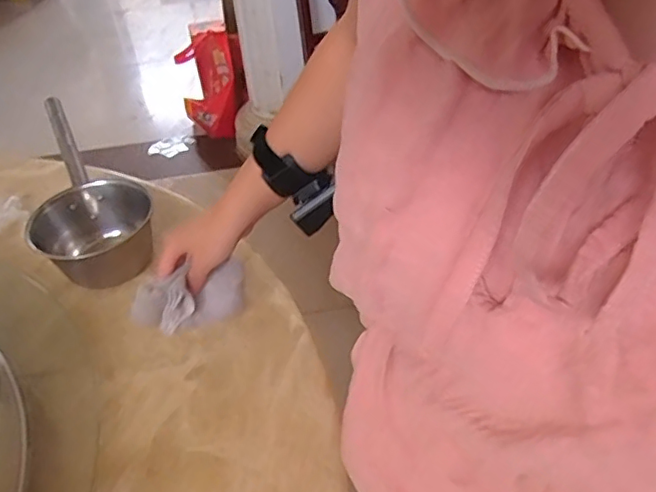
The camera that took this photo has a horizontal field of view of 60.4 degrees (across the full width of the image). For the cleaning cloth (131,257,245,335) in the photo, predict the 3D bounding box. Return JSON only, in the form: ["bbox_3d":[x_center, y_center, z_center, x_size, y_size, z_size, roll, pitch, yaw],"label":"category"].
[{"bbox_3d":[-0.144,0.057,0.601,0.118,0.052,0.036,-12,43,-28],"label":"cleaning cloth"}]

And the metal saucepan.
[{"bbox_3d":[-0.347,-0.086,0.828,0.141,0.093,0.363,-16,45,-12],"label":"metal saucepan"}]

